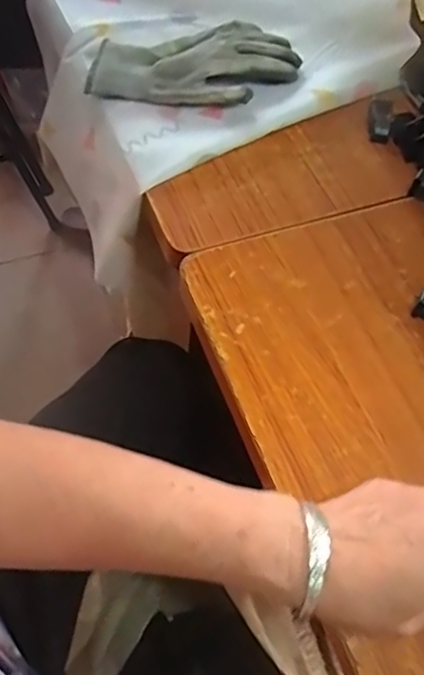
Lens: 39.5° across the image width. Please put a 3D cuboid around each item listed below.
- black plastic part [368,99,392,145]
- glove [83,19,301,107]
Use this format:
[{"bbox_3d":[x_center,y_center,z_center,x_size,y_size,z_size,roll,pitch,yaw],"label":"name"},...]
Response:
[{"bbox_3d":[0.170,-0.222,0.598,0.021,0.015,0.055,8,60,1],"label":"black plastic part"},{"bbox_3d":[-0.015,-0.282,0.606,0.203,0.028,0.114,4,60,-1],"label":"glove"}]

